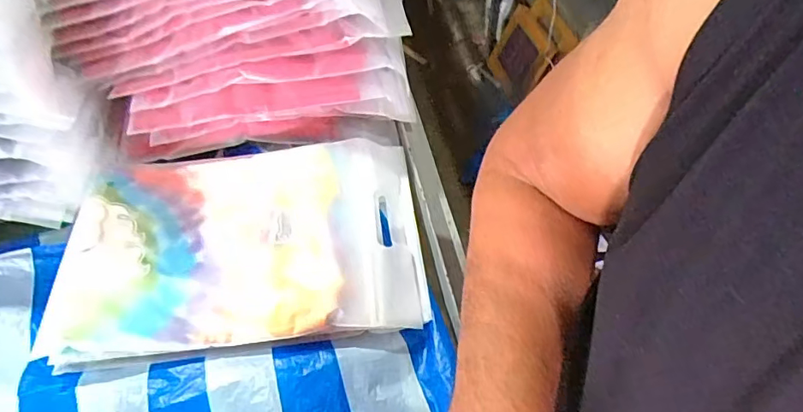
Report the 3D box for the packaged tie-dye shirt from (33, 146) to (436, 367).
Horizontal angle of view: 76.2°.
[{"bbox_3d":[-0.165,0.028,0.560,0.364,0.053,0.251,-6,53,-3],"label":"packaged tie-dye shirt"}]

